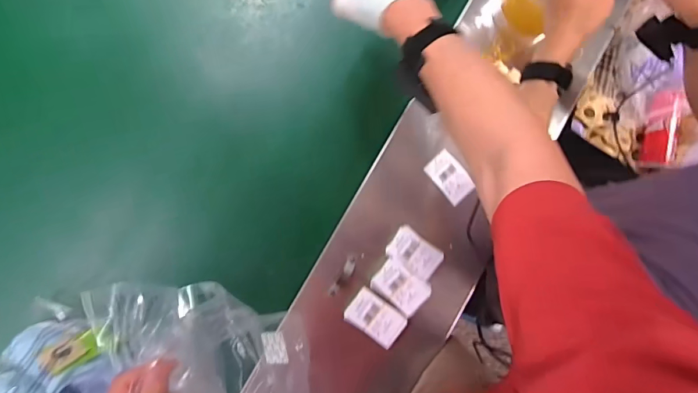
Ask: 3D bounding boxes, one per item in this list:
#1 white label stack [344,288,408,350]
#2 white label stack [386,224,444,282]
[{"bbox_3d":[0.042,0.189,0.636,0.085,0.028,0.057,36,86,-6],"label":"white label stack"},{"bbox_3d":[0.103,0.090,0.648,0.079,0.034,0.054,39,85,-6],"label":"white label stack"}]

